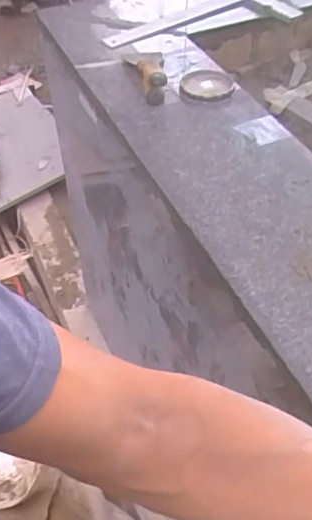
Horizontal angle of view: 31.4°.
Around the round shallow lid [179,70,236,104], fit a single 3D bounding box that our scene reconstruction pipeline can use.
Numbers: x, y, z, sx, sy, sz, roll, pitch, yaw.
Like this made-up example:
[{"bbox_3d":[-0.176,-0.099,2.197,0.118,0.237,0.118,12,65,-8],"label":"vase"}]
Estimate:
[{"bbox_3d":[0.082,-0.284,0.894,0.085,0.008,0.090,0,47,2],"label":"round shallow lid"}]

